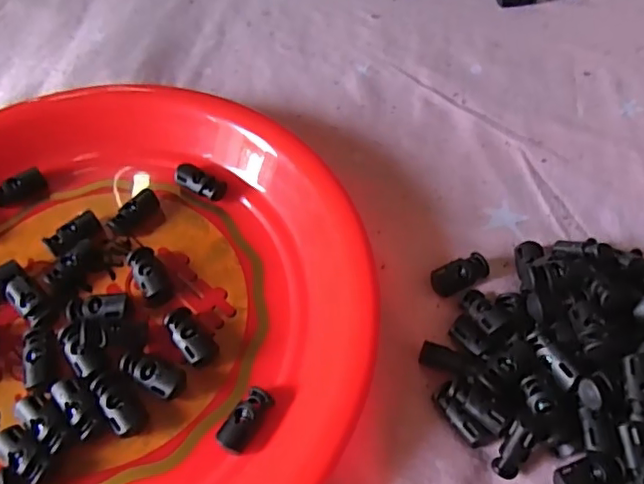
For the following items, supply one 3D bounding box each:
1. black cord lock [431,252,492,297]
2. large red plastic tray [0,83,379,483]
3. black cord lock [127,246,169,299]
[{"bbox_3d":[0.068,0.016,0.281,0.026,0.009,0.014,-19,59,-10],"label":"black cord lock"},{"bbox_3d":[-0.105,0.031,0.258,0.244,0.035,0.249,-32,62,-17],"label":"large red plastic tray"},{"bbox_3d":[-0.082,0.015,0.274,0.013,0.009,0.027,-27,61,-15],"label":"black cord lock"}]

